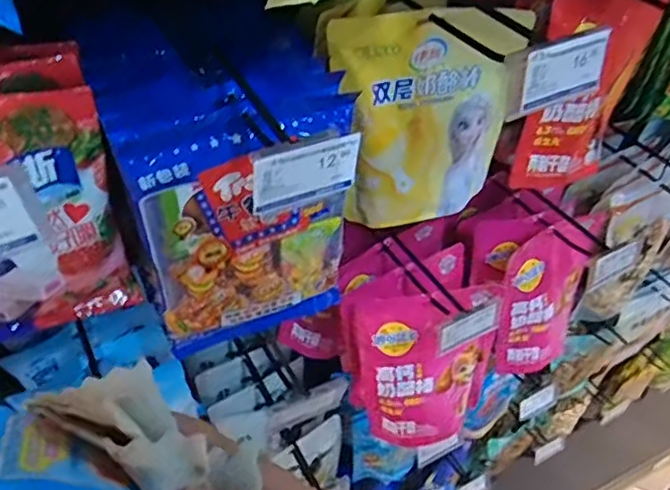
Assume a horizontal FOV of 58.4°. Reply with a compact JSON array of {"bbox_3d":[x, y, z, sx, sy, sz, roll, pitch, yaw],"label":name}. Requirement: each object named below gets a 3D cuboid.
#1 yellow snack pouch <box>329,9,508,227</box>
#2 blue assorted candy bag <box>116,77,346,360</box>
[{"bbox_3d":[0.080,-0.105,0.533,0.160,0.190,0.044,-4,49,-7],"label":"yellow snack pouch"},{"bbox_3d":[-0.071,-0.013,0.479,0.160,0.238,0.035,-17,52,-19],"label":"blue assorted candy bag"}]

